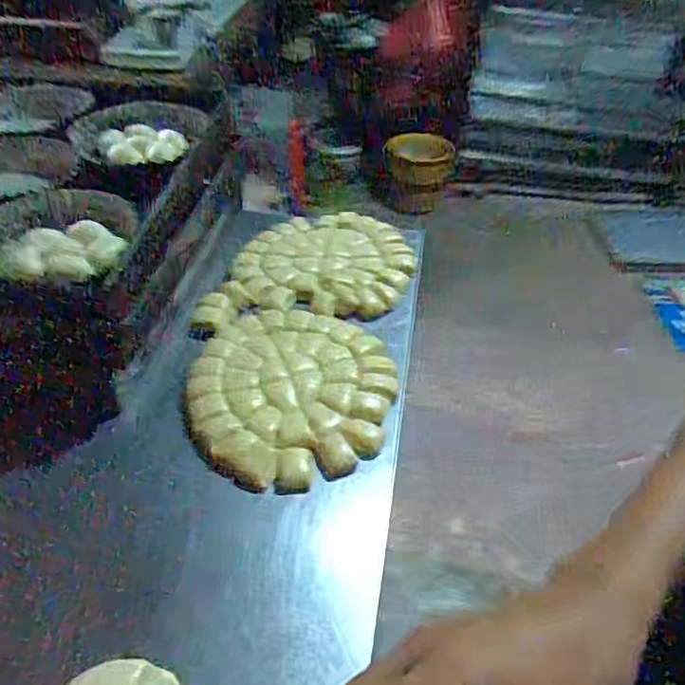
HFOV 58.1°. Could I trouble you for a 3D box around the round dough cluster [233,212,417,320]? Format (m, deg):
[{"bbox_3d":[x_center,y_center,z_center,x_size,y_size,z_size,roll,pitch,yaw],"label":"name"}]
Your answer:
[{"bbox_3d":[-0.020,-0.116,0.847,0.225,0.019,0.217,2,42,-2],"label":"round dough cluster"}]

